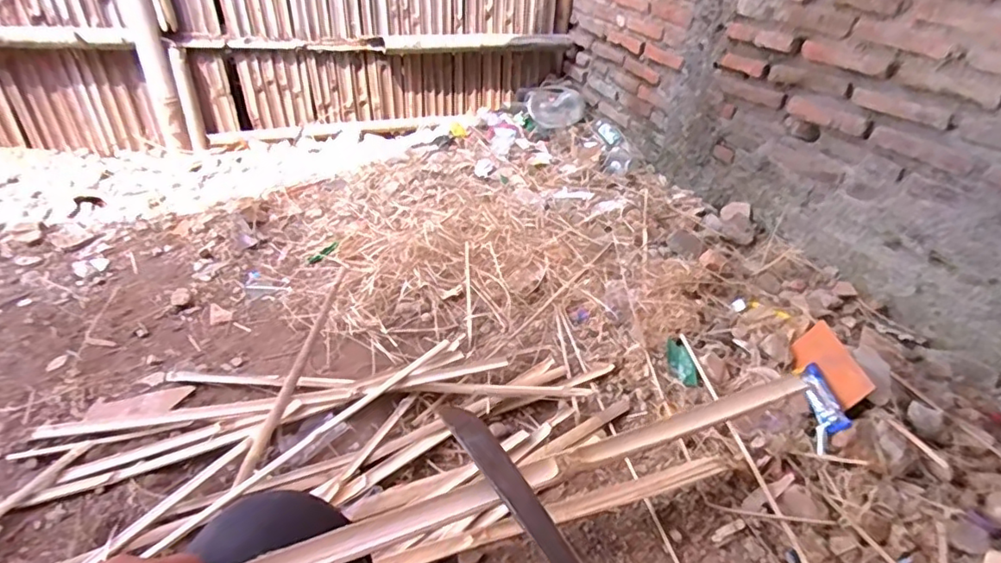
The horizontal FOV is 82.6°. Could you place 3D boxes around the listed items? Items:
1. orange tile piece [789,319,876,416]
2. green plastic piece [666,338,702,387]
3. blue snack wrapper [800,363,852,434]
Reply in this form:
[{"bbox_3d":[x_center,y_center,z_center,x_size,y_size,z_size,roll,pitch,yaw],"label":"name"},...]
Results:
[{"bbox_3d":[0.659,0.165,1.143,0.084,0.015,0.211,-32,28,19],"label":"orange tile piece"},{"bbox_3d":[0.375,0.169,1.189,0.051,0.010,0.125,0,35,-6],"label":"green plastic piece"},{"bbox_3d":[0.619,0.225,1.100,0.047,0.015,0.162,-19,31,16],"label":"blue snack wrapper"}]

